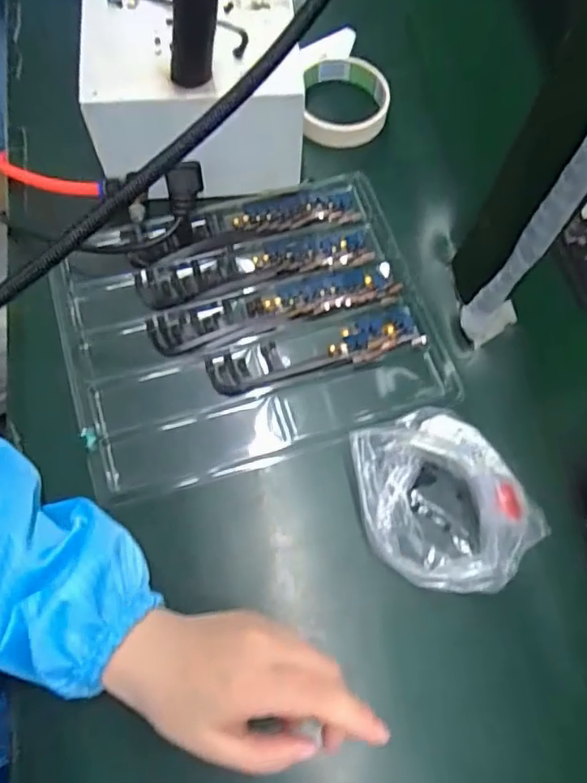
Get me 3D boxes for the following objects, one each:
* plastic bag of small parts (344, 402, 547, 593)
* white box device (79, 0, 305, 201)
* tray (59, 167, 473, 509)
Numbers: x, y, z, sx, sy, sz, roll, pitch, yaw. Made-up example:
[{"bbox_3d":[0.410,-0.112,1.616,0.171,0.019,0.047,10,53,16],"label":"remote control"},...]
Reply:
[{"bbox_3d":[0.097,0.072,0.403,0.108,0.046,0.125,-35,74,-14],"label":"plastic bag of small parts"},{"bbox_3d":[-0.077,-0.239,0.482,0.157,0.110,0.122,-3,69,-3],"label":"white box device"},{"bbox_3d":[-0.036,-0.056,0.466,0.270,0.012,0.218,-16,70,-8],"label":"tray"}]

